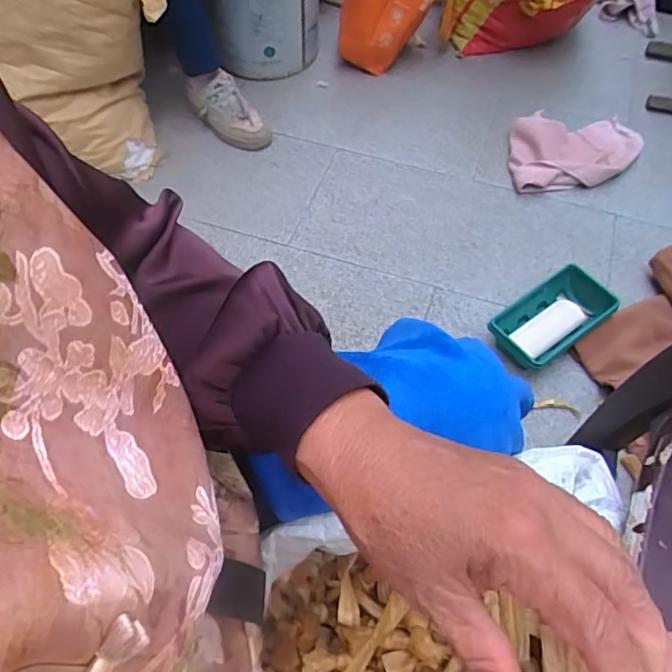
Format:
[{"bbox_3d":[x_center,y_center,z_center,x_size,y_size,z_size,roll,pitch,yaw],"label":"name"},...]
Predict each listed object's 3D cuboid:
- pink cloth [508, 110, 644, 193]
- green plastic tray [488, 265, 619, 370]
[{"bbox_3d":[0.528,-0.410,1.199,0.317,0.046,0.199,-8,59,-5],"label":"pink cloth"},{"bbox_3d":[0.372,-0.026,0.959,0.228,0.053,0.120,-31,64,-18],"label":"green plastic tray"}]

